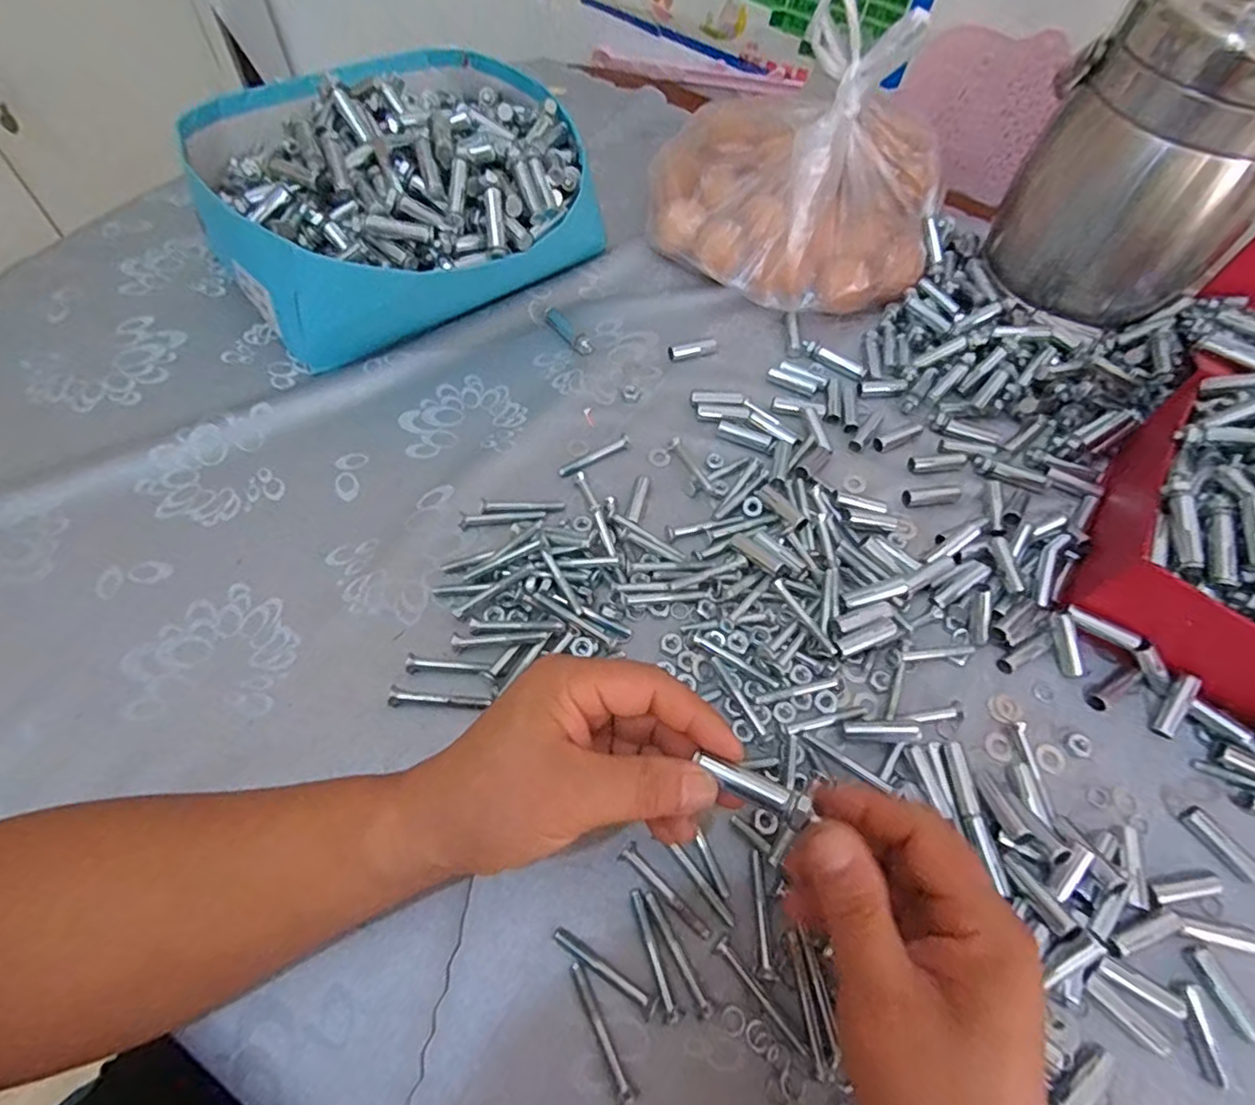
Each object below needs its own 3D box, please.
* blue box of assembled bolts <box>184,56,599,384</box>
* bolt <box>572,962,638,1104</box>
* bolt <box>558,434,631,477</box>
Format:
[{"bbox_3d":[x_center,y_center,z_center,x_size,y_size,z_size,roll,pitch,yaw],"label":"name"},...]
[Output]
[{"bbox_3d":[-0.180,-0.291,0.500,0.271,0.117,0.276,-29,66,-19],"label":"blue box of assembled bolts"},{"bbox_3d":[-0.012,0.211,0.279,0.009,0.008,0.054,-23,64,-17],"label":"bolt"},{"bbox_3d":[-0.022,-0.067,0.441,0.056,0.007,0.008,-29,66,-19],"label":"bolt"}]

